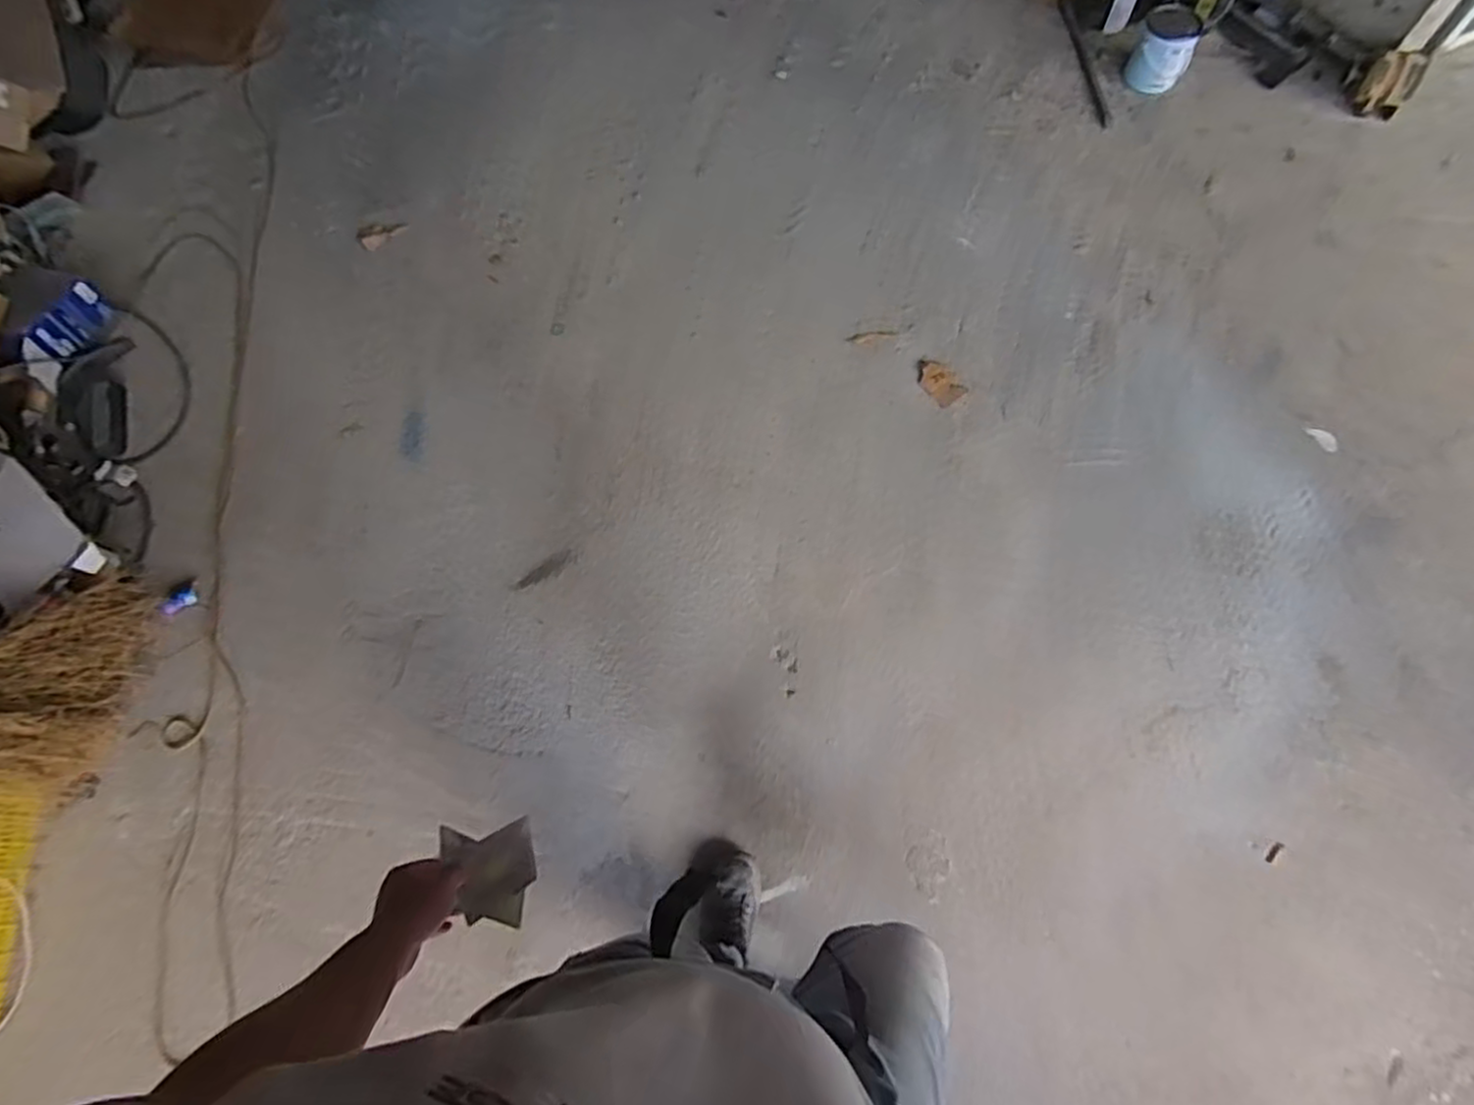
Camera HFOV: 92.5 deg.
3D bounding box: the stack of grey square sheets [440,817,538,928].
[{"bbox_3d":[-0.272,0.365,0.806,0.018,0.137,0.111,-25,66,14],"label":"stack of grey square sheets"}]

